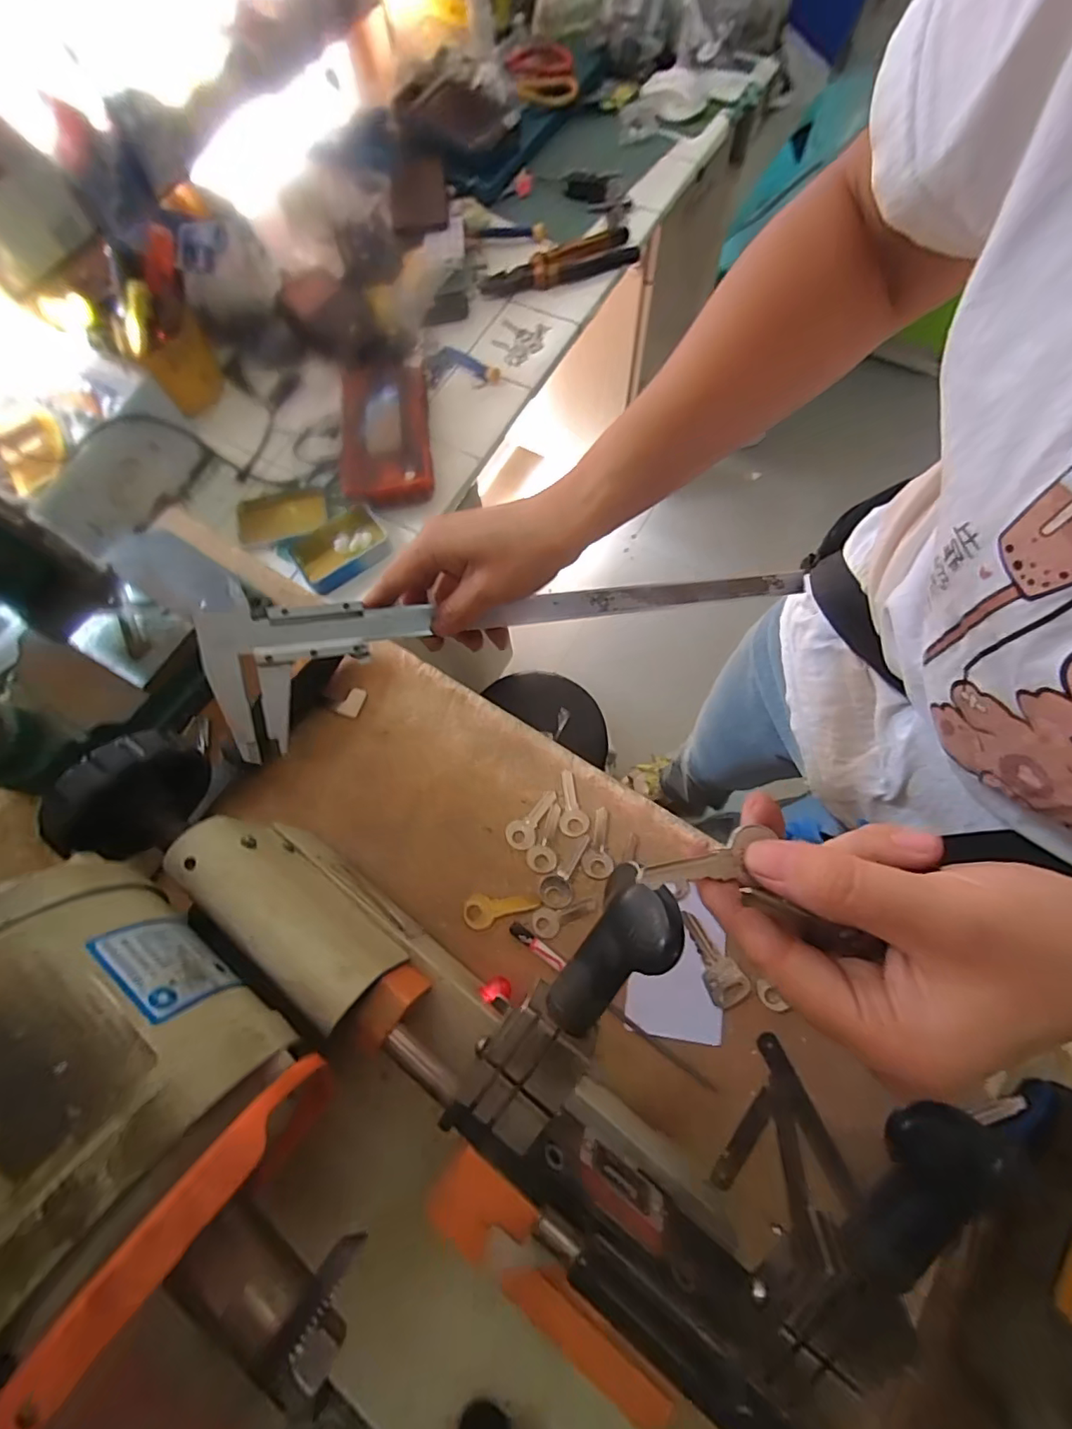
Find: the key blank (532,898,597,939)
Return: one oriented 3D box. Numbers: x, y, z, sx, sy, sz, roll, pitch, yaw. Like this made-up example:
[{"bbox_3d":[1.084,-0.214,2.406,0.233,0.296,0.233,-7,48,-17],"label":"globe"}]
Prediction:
[{"bbox_3d":[0.017,0.120,0.321,0.039,0.004,0.017,-17,72,-3],"label":"key blank"}]

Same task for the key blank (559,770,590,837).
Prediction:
[{"bbox_3d":[0.023,0.056,0.340,0.018,0.004,0.041,-8,72,0],"label":"key blank"}]

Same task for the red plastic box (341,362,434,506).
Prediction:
[{"bbox_3d":[-0.171,-0.322,0.607,0.096,0.044,0.180,-9,72,-1],"label":"red plastic box"}]

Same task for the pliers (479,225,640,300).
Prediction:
[{"bbox_3d":[0.032,-0.585,0.697,0.213,0.017,0.060,-26,73,-6],"label":"pliers"}]

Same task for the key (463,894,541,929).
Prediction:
[{"bbox_3d":[-0.021,0.116,0.323,0.044,0.004,0.019,-8,72,-1],"label":"key"}]

